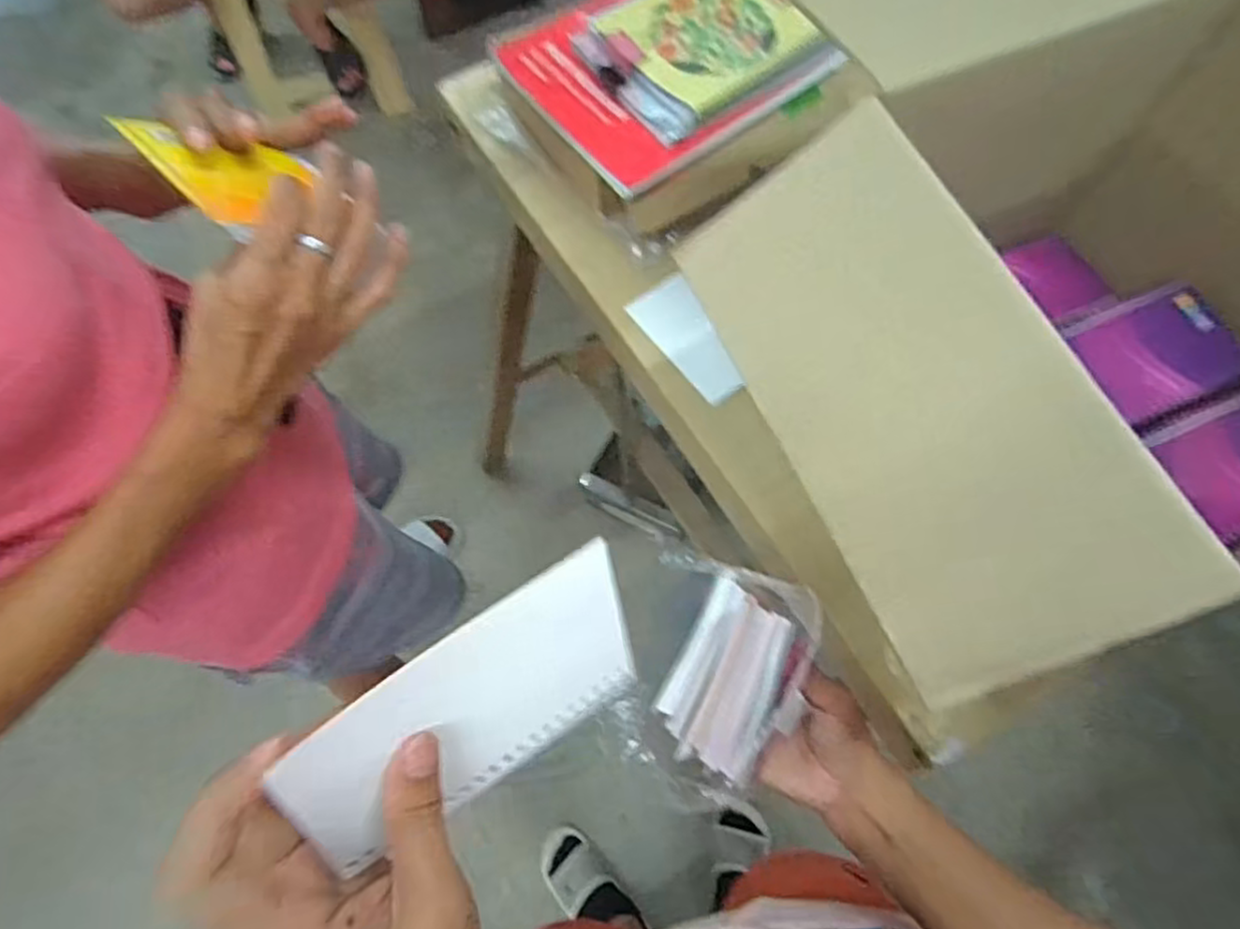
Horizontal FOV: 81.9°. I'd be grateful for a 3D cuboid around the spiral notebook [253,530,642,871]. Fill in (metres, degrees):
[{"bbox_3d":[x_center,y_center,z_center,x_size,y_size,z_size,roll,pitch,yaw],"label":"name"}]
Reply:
[{"bbox_3d":[-0.050,0.086,0.257,0.126,0.077,0.010,-30,41,-28],"label":"spiral notebook"}]

